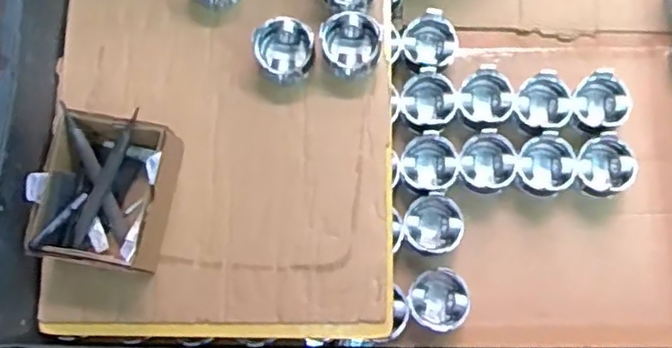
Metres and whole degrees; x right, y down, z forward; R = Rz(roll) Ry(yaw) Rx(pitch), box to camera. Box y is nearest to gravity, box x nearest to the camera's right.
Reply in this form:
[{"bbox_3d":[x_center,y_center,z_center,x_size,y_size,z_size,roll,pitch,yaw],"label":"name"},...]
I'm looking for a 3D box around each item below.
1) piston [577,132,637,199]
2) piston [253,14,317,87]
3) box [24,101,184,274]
[{"bbox_3d":[0.408,-0.006,0.996,0.086,0.070,0.080,0,77,2],"label":"piston"},{"bbox_3d":[-0.074,-0.180,0.980,0.087,0.067,0.093,-1,77,2],"label":"piston"},{"bbox_3d":[-0.316,0.025,0.913,0.156,0.105,0.200,8,78,4],"label":"box"}]

